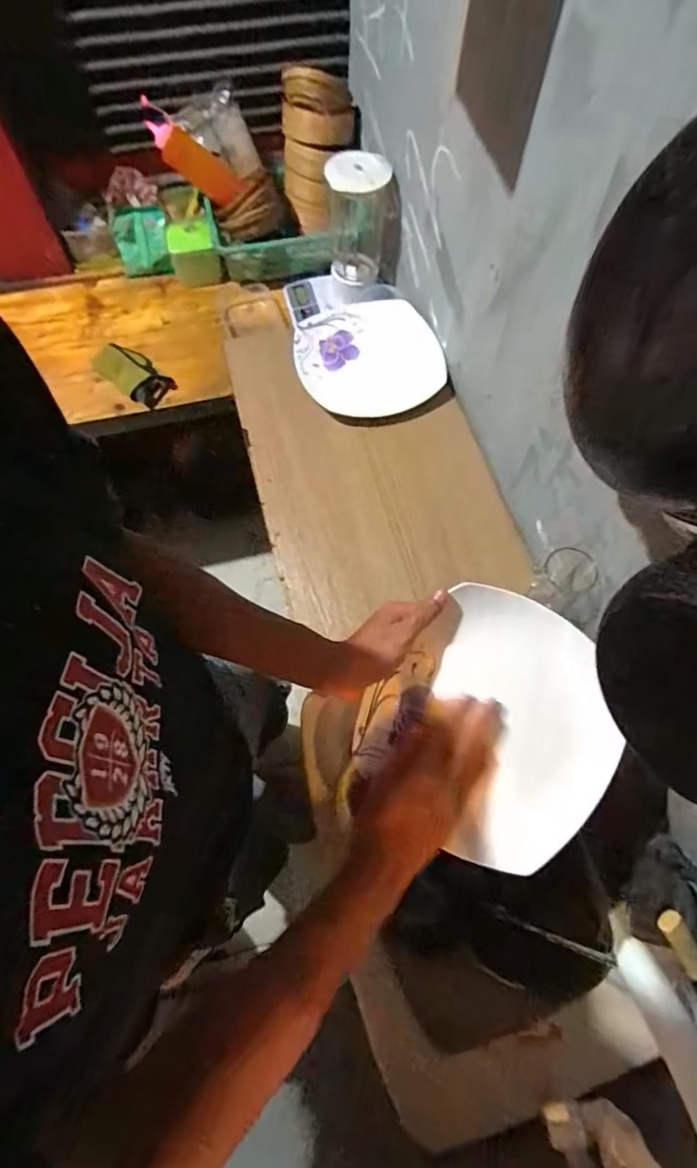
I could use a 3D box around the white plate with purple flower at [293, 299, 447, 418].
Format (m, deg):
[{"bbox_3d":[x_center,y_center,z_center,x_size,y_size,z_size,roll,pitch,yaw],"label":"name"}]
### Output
[{"bbox_3d":[0.035,-0.413,0.986,0.253,0.036,0.251,0,68,-1],"label":"white plate with purple flower"}]

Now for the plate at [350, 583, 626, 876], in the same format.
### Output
[{"bbox_3d":[0.159,0.147,0.555,0.242,0.022,0.248,0,83,-1],"label":"plate"}]

